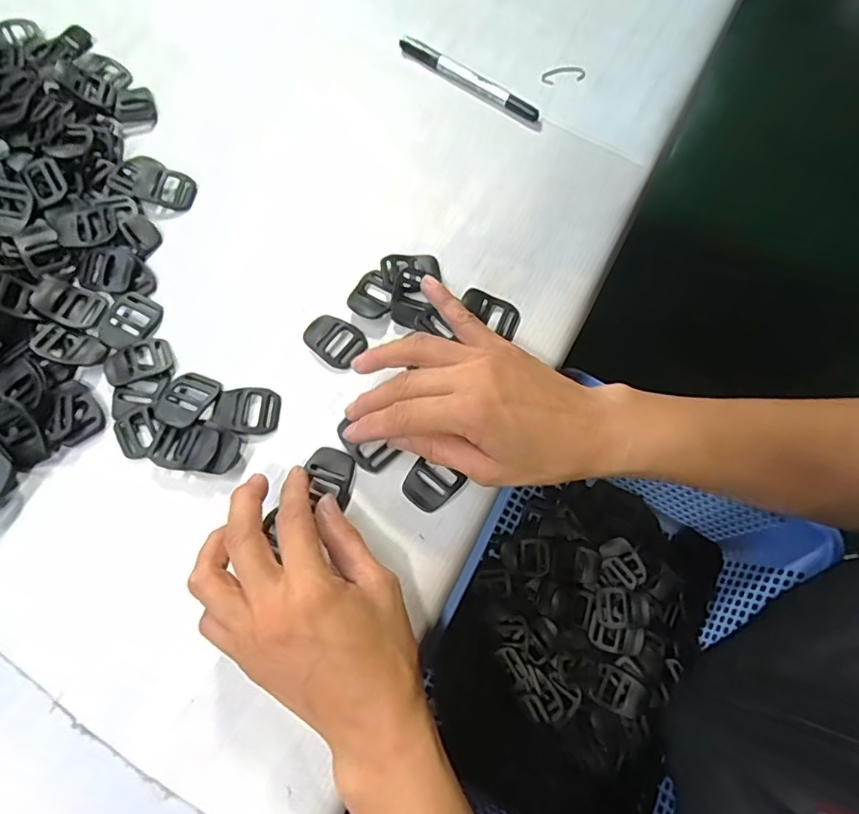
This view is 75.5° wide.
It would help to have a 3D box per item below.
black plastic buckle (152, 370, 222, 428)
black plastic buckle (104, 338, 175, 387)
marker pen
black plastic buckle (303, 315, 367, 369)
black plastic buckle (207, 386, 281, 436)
[{"bbox_3d":[-0.145,-0.005,0.330,0.028,0.004,0.037,21,55,6],"label":"black plastic buckle"},{"bbox_3d":[-0.179,-0.029,0.341,0.038,0.004,0.027,-23,70,-9],"label":"black plastic buckle"},{"bbox_3d":[0.029,-0.253,0.428,0.125,0.014,0.014,38,73,14],"label":"marker pen"},{"bbox_3d":[-0.061,-0.043,0.348,0.037,0.004,0.029,32,72,12],"label":"black plastic buckle"},{"bbox_3d":[-0.109,0.002,0.332,0.039,0.004,0.030,8,69,3],"label":"black plastic buckle"}]

